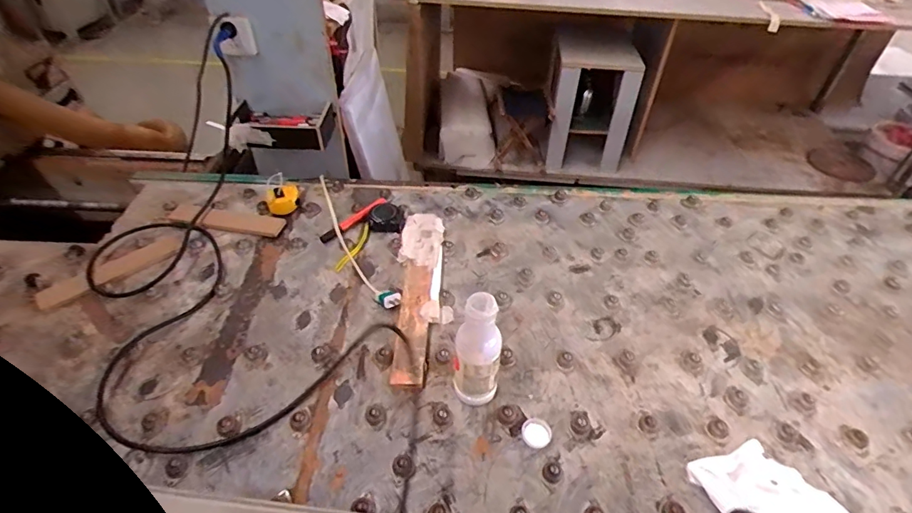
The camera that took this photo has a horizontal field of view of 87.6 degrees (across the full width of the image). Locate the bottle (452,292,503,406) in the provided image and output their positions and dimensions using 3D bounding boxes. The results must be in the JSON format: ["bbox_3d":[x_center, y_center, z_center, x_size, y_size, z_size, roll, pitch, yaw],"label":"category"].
[{"bbox_3d":[0.028,0.131,0.630,0.059,0.183,0.053,0,44,-1],"label":"bottle"}]

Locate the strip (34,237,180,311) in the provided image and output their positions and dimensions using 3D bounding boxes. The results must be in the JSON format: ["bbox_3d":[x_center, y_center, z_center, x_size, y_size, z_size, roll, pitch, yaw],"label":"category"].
[{"bbox_3d":[-0.612,0.028,0.850,0.051,0.008,0.228,33,48,28],"label":"strip"}]

